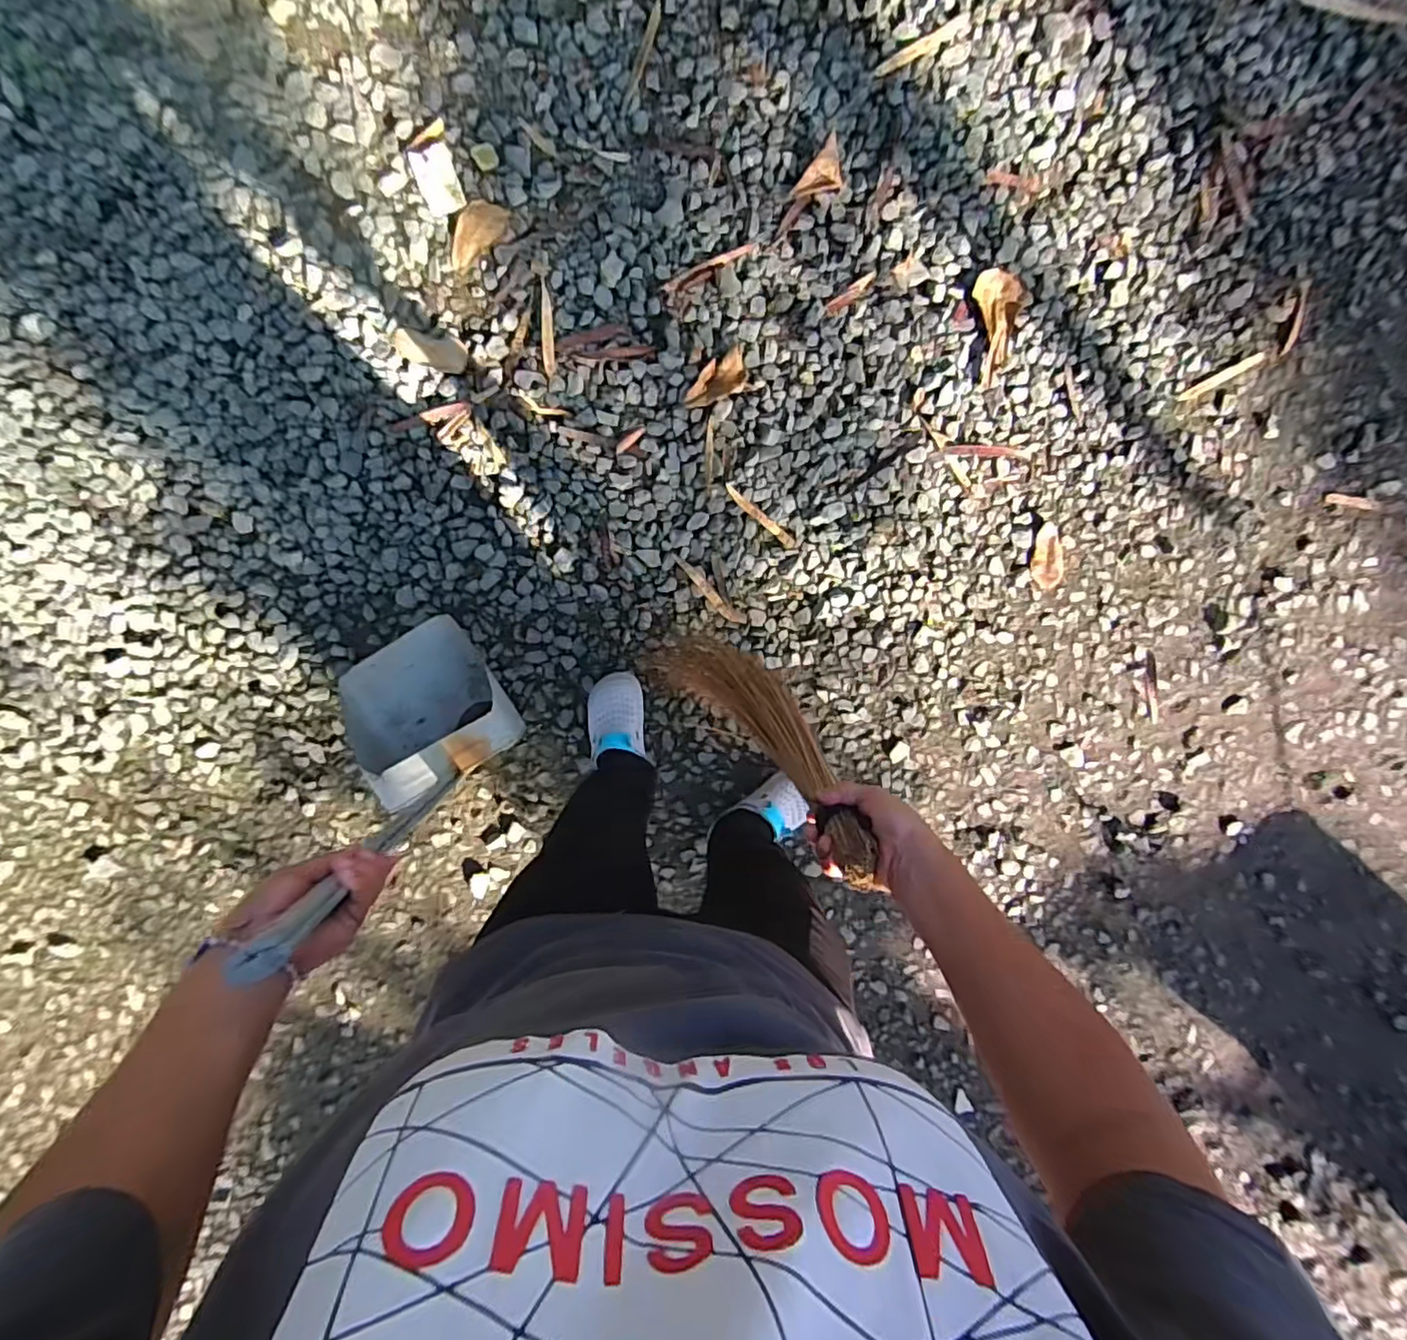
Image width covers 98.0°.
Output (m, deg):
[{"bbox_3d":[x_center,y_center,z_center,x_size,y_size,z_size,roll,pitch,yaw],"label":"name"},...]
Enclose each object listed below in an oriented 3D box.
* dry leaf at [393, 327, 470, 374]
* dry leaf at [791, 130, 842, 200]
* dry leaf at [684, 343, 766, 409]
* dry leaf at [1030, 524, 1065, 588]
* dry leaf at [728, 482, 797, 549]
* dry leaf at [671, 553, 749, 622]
[{"bbox_3d":[-0.506,-0.595,1.132,0.135,0.012,0.062,18,96,-3],"label":"dry leaf"},{"bbox_3d":[0.217,-0.890,1.105,0.064,0.022,0.113,39,94,-5],"label":"dry leaf"},{"bbox_3d":[0.032,-0.536,1.144,0.140,0.017,0.081,-29,96,2],"label":"dry leaf"},{"bbox_3d":[0.687,-0.226,1.215,0.062,0.008,0.126,-1,96,-1],"label":"dry leaf"},{"bbox_3d":[0.109,-0.297,1.186,0.172,0.006,0.020,40,94,-5],"label":"dry leaf"},{"bbox_3d":[0.008,-0.154,1.206,0.187,0.009,0.030,41,94,-5],"label":"dry leaf"}]

